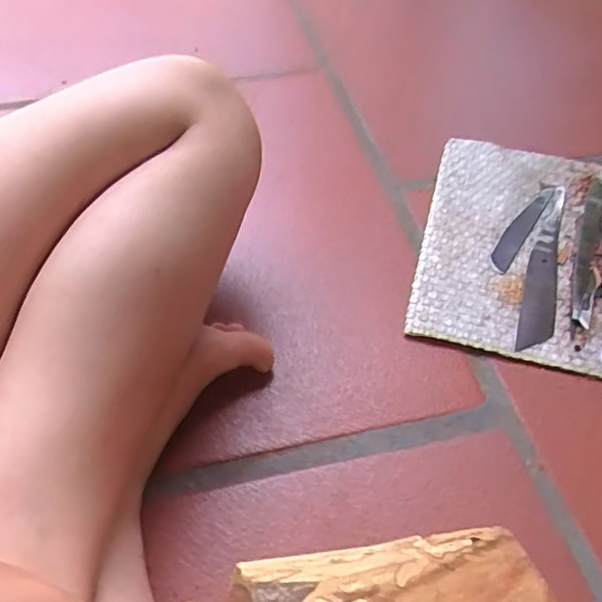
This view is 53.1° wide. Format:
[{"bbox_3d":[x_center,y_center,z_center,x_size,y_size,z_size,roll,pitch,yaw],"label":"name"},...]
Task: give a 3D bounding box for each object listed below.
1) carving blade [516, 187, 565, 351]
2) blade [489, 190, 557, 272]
[{"bbox_3d":[0.225,-0.040,0.558,0.027,0.005,0.229,17,46,11],"label":"carving blade"},{"bbox_3d":[0.215,-0.072,0.589,0.021,0.005,0.150,21,44,26],"label":"blade"}]

